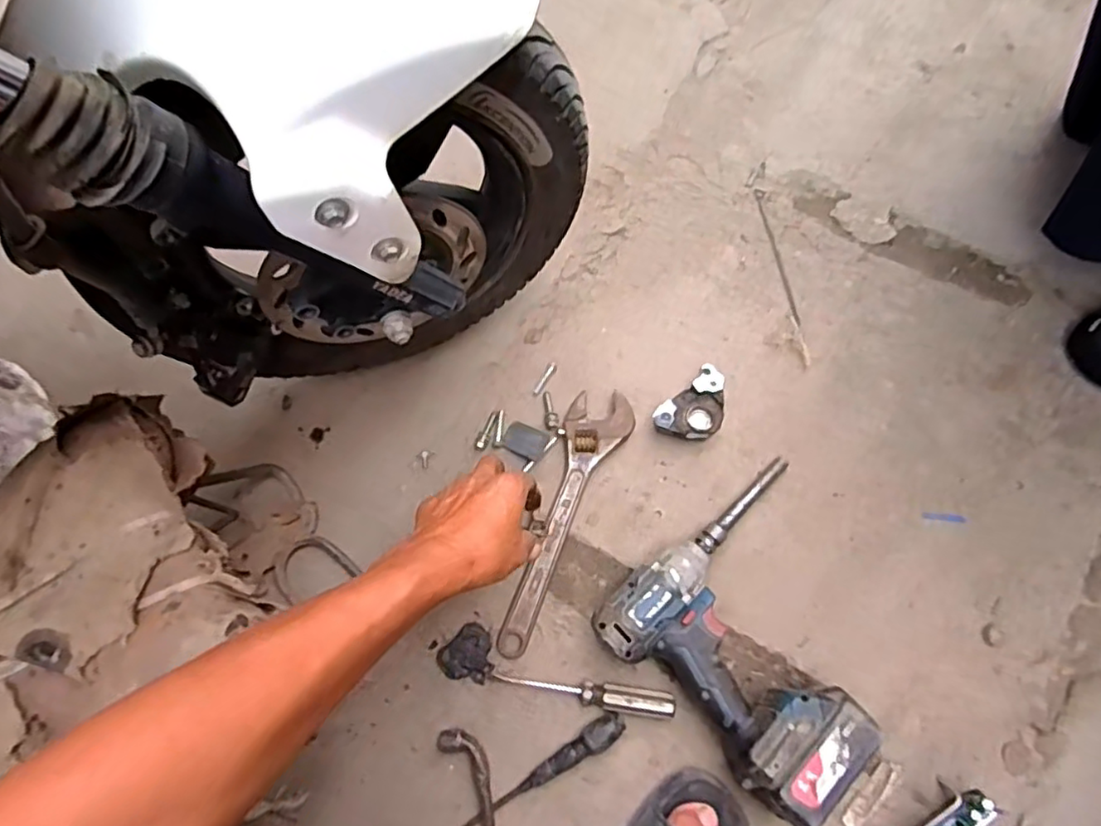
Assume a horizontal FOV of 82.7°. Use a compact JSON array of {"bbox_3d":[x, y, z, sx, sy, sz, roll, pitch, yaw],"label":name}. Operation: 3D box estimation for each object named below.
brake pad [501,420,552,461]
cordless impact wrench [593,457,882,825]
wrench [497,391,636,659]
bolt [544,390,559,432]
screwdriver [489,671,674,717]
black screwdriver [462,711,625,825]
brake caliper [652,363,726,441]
[{"bbox_3d":[-0.026,0.030,0.681,0.047,0.008,0.034,27,78,8],"label":"brake pad"},{"bbox_3d":[0.207,0.209,0.589,0.251,0.080,0.240,-37,78,-7],"label":"cordless impact wrench"},{"bbox_3d":[0.004,0.106,0.655,0.066,0.017,0.287,26,78,8],"label":"wrench"},{"bbox_3d":[-0.001,-0.002,0.690,0.015,0.007,0.046,-11,76,-1],"label":"bolt"},{"bbox_3d":[0.033,0.271,0.608,0.175,0.023,0.023,8,76,4],"label":"screwdriver"},{"bbox_3d":[-0.014,0.350,0.588,0.199,0.025,0.025,-37,78,-7],"label":"black screwdriver"},{"bbox_3d":[0.157,-0.003,0.672,0.087,0.030,0.057,-43,78,-9],"label":"brake caliper"}]

